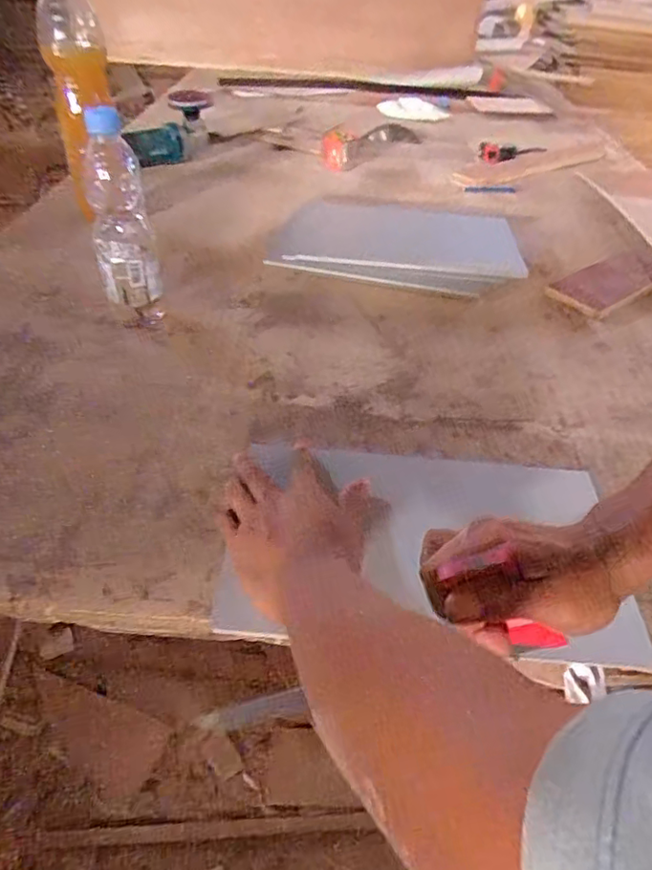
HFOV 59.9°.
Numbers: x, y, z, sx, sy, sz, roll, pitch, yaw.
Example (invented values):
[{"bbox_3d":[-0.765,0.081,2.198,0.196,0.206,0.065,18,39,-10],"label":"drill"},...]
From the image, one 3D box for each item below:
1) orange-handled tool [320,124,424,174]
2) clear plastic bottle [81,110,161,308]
[{"bbox_3d":[0.099,-0.675,1.285,0.102,0.045,0.354,28,49,25],"label":"orange-handled tool"},{"bbox_3d":[-0.237,-0.254,0.646,0.064,0.201,0.067,-13,45,-16],"label":"clear plastic bottle"}]

